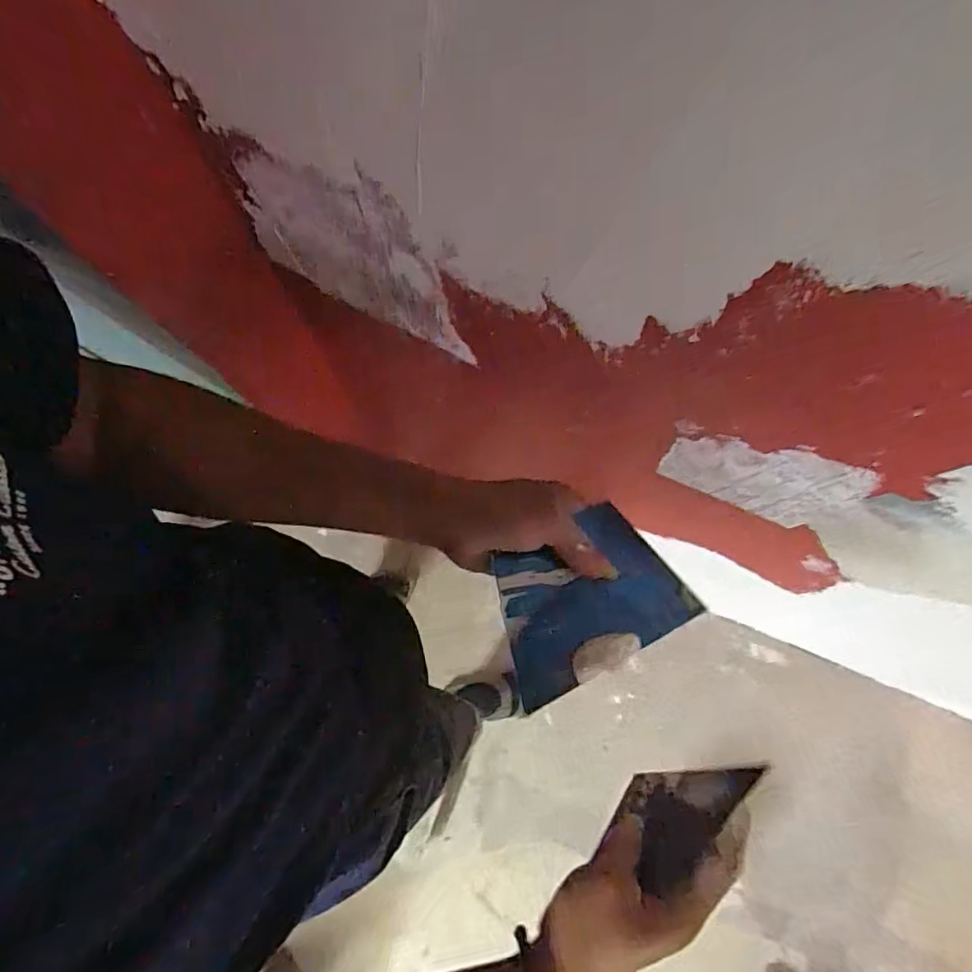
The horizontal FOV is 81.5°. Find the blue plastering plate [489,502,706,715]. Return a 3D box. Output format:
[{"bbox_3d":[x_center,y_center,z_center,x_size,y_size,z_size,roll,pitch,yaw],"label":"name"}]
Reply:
[{"bbox_3d":[0.068,0.072,0.373,0.130,0.008,0.093,-24,83,-15],"label":"blue plastering plate"}]

